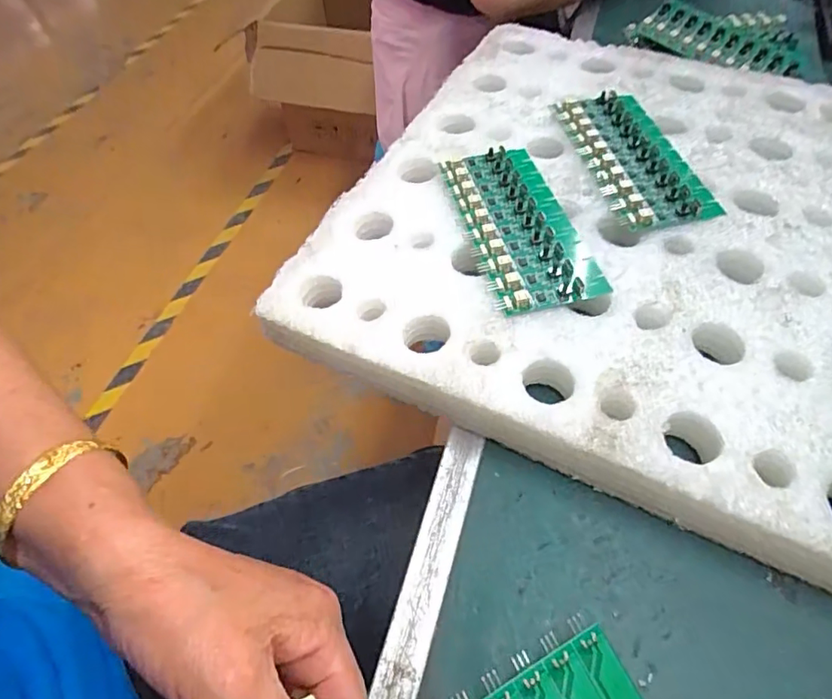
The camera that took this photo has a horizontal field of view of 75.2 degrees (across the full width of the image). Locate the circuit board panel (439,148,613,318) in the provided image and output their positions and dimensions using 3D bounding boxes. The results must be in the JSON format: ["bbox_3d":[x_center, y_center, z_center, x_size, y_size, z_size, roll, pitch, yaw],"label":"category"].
[{"bbox_3d":[0.061,-0.079,0.332,0.064,0.008,0.135,-14,55,-5],"label":"circuit board panel"}]

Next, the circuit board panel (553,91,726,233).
[{"bbox_3d":[0.147,-0.132,0.364,0.066,0.008,0.133,-9,55,-2],"label":"circuit board panel"}]

